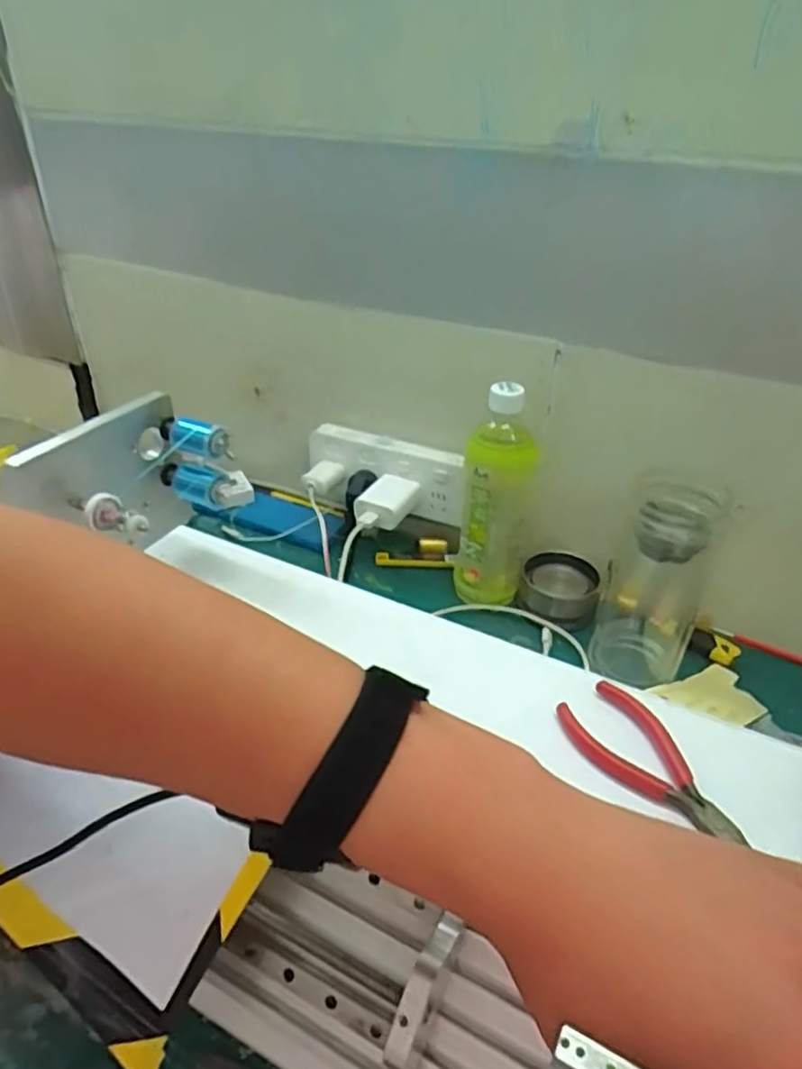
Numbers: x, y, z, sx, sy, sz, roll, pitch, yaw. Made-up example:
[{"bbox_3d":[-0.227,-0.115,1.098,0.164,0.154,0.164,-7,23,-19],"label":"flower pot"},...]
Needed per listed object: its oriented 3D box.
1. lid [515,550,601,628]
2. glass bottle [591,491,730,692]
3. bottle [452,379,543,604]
[{"bbox_3d":[0.155,0.050,0.666,0.072,0.032,0.069,11,36,13],"label":"lid"},{"bbox_3d":[0.217,0.034,0.576,0.077,0.171,0.095,15,37,19],"label":"glass bottle"},{"bbox_3d":[0.088,-0.033,0.635,0.063,0.210,0.059,3,35,2],"label":"bottle"}]

